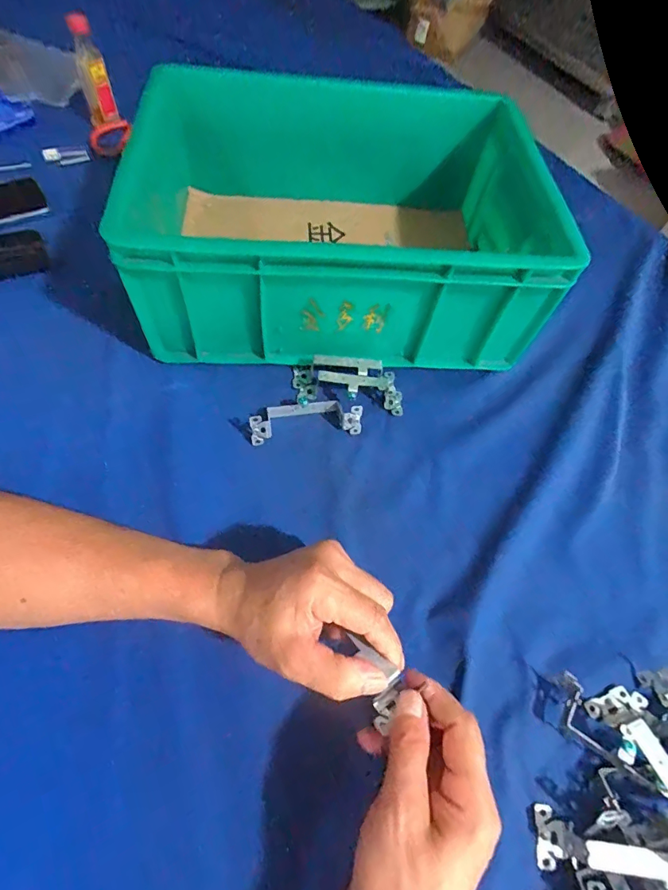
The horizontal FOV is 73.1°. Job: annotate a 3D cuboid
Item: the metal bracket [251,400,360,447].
[{"bbox_3d":[-0.027,-0.029,0.436,0.106,0.032,0.037,-8,61,-9],"label":"metal bracket"}]

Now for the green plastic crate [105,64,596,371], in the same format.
[{"bbox_3d":[0.005,-0.271,0.512,0.394,0.149,0.365,-2,60,-6],"label":"green plastic crate"}]

